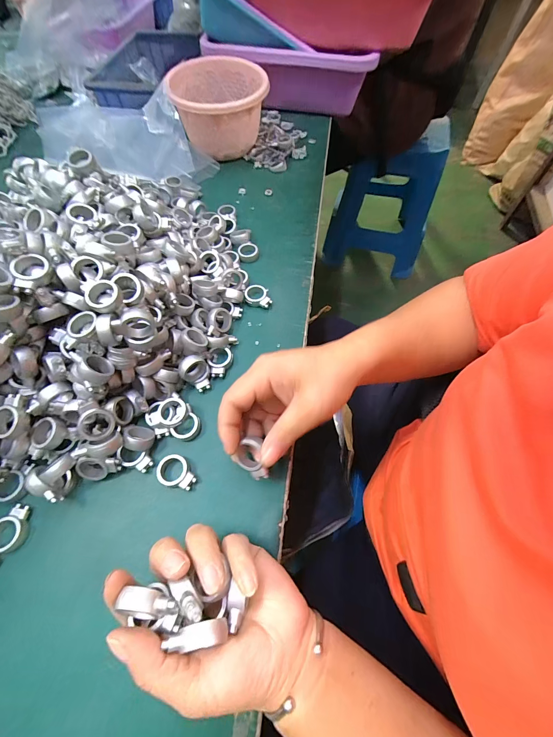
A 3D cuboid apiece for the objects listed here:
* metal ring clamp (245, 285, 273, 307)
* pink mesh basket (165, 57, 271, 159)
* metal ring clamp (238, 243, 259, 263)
[{"bbox_3d":[-0.022,-0.086,0.352,0.031,0.011,0.032,-3,62,-2],"label":"metal ring clamp"},{"bbox_3d":[-0.088,-0.407,0.479,0.146,0.090,0.142,2,62,0],"label":"pink mesh basket"},{"bbox_3d":[-0.037,-0.152,0.389,0.026,0.007,0.030,-5,62,-3],"label":"metal ring clamp"}]

